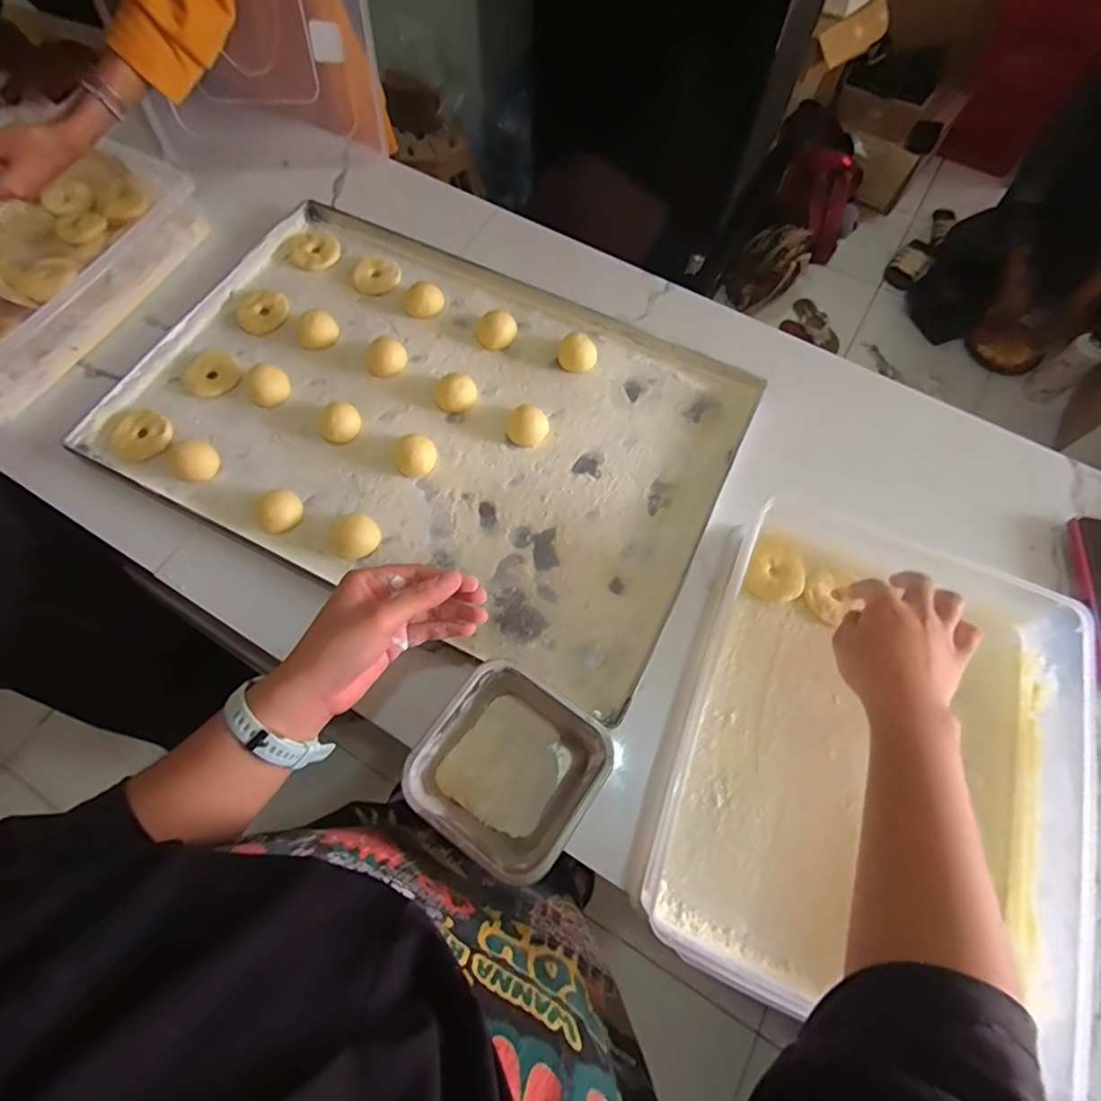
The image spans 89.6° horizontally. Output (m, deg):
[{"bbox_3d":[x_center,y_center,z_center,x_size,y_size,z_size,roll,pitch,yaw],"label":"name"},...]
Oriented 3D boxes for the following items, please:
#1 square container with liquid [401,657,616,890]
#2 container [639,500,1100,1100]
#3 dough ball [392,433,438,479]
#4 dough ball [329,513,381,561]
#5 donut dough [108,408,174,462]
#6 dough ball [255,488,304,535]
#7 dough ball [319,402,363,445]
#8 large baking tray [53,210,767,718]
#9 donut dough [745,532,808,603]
[{"bbox_3d":[-0.030,0.163,0.425,0.114,0.097,0.116,33,72,11],"label":"square container with liquid"},{"bbox_3d":[0.260,0.149,0.451,0.286,0.073,0.390,18,70,5],"label":"container"},{"bbox_3d":[-0.138,-0.097,0.568,0.043,0.033,0.038,-23,72,-9],"label":"dough ball"},{"bbox_3d":[-0.188,-0.012,0.533,0.046,0.031,0.043,0,70,-1],"label":"dough ball"},{"bbox_3d":[-0.428,-0.121,0.577,0.063,0.014,0.055,-9,70,-4],"label":"donut dough"},{"bbox_3d":[-0.264,-0.038,0.540,0.043,0.030,0.035,-43,76,-15],"label":"dough ball"},{"bbox_3d":[-0.220,-0.132,0.578,0.045,0.030,0.039,-18,71,-8],"label":"dough ball"},{"bbox_3d":[-0.125,-0.149,0.585,0.608,0.026,0.409,25,71,8],"label":"large baking tray"},{"bbox_3d":[0.217,0.017,0.532,0.053,0.012,0.069,19,70,6],"label":"donut dough"}]

